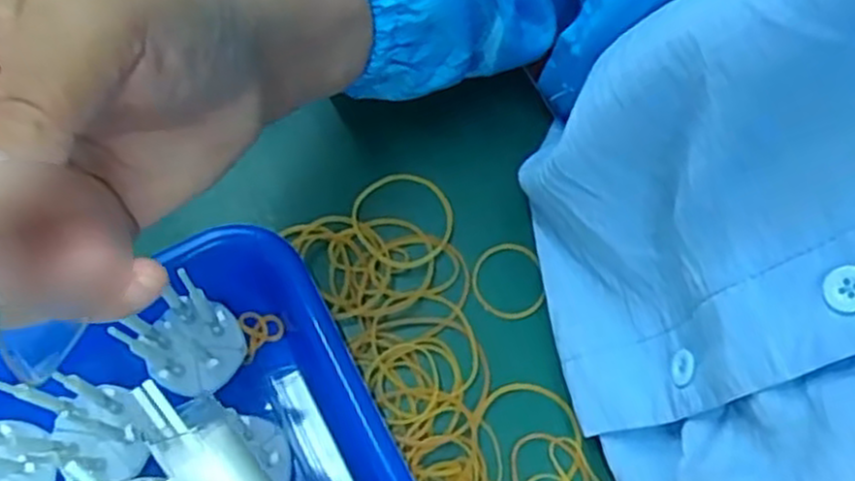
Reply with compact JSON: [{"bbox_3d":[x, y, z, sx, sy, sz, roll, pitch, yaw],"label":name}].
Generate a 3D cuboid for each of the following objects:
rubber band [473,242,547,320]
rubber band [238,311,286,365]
[{"bbox_3d":[0.035,0.017,0.337,0.030,0.004,0.034,-9,71,-7],"label":"rubber band"},{"bbox_3d":[-0.069,0.039,0.322,0.018,0.004,0.021,-14,70,-4],"label":"rubber band"}]

